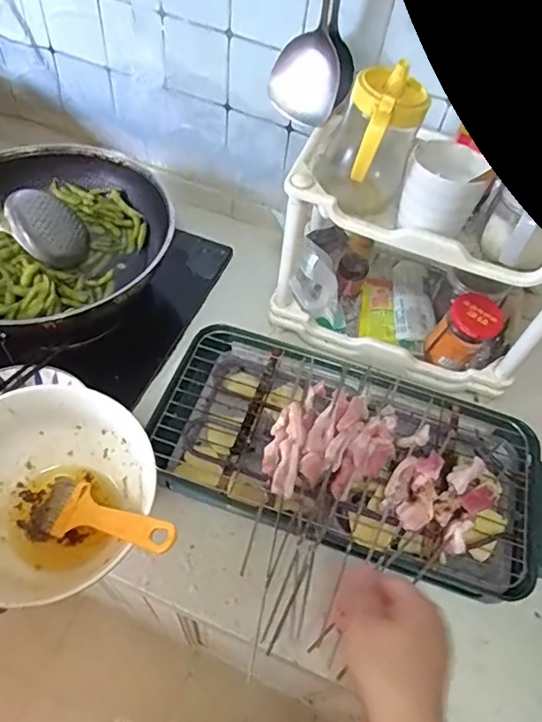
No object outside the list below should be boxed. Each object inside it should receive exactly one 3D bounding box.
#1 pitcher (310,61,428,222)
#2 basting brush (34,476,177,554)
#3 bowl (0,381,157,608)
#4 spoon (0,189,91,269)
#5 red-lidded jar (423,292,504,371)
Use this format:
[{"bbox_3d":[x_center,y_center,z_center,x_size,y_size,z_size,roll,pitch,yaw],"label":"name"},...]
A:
[{"bbox_3d":[0.109,-0.228,0.568,0.085,0.144,0.095,-10,57,-12],"label":"pitcher"},{"bbox_3d":[-0.123,0.115,0.379,0.150,0.010,0.042,1,46,38],"label":"basting brush"},{"bbox_3d":[-0.165,0.096,0.398,0.144,0.073,0.133,3,55,-4],"label":"bowl"},{"bbox_3d":[-0.425,-0.141,0.648,0.373,0.094,0.104,-19,59,-18],"label":"spoon"},{"bbox_3d":[0.255,-0.038,0.692,0.069,0.087,0.065,3,55,-4],"label":"red-lidded jar"}]

